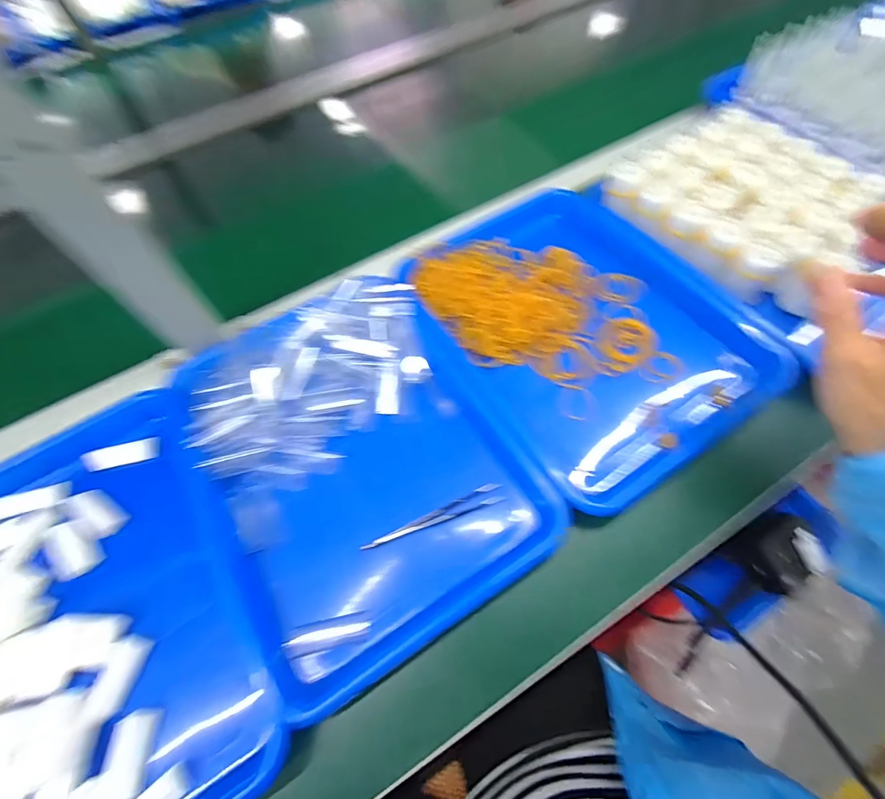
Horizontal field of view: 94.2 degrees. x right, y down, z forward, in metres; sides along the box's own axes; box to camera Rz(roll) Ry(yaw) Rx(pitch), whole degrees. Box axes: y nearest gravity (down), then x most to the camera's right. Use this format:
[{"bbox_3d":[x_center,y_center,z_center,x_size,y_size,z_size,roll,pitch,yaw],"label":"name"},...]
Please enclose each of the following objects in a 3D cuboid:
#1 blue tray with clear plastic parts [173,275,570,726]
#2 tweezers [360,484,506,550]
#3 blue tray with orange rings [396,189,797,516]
[{"bbox_3d":[-0.078,0.045,0.365,0.239,0.050,0.321,-29,65,-13],"label":"blue tray with clear plastic parts"},{"bbox_3d":[-0.007,0.097,0.335,0.119,0.005,0.016,-22,62,-8],"label":"tweezers"},{"bbox_3d":[0.134,-0.085,0.420,0.259,0.029,0.338,-29,63,-11],"label":"blue tray with orange rings"}]

